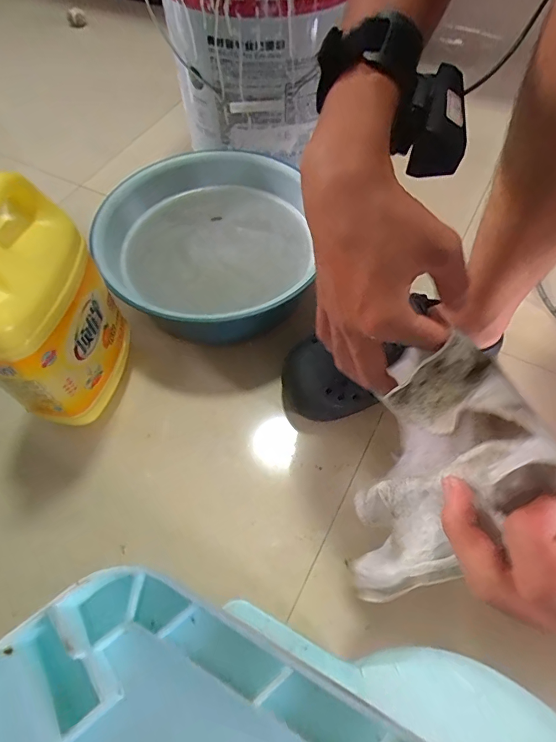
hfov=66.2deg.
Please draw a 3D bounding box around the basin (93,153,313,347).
[{"bbox_3d":[-0.089,-0.154,0.562,0.266,0.106,0.300,14,61,9],"label":"basin"}]

